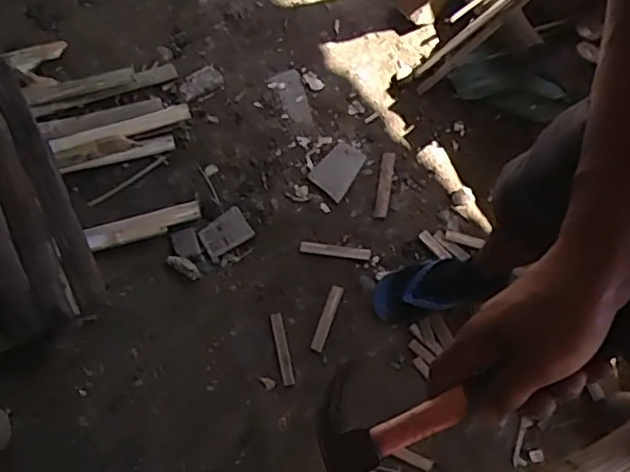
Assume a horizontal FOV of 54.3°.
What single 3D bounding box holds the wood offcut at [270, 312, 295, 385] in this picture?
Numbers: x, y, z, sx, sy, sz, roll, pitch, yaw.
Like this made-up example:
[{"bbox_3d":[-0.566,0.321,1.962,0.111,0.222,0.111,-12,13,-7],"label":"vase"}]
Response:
[{"bbox_3d":[-0.062,0.214,1.171,0.022,0.005,0.136,-12,72,-4],"label":"wood offcut"}]

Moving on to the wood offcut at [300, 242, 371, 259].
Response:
[{"bbox_3d":[0.041,0.029,1.237,0.139,0.005,0.020,7,71,3],"label":"wood offcut"}]

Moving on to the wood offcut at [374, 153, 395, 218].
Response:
[{"bbox_3d":[0.145,-0.106,1.268,0.025,0.006,0.144,9,72,3],"label":"wood offcut"}]

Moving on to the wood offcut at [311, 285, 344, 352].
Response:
[{"bbox_3d":[0.025,0.160,1.194,0.025,0.006,0.130,19,72,7],"label":"wood offcut"}]

